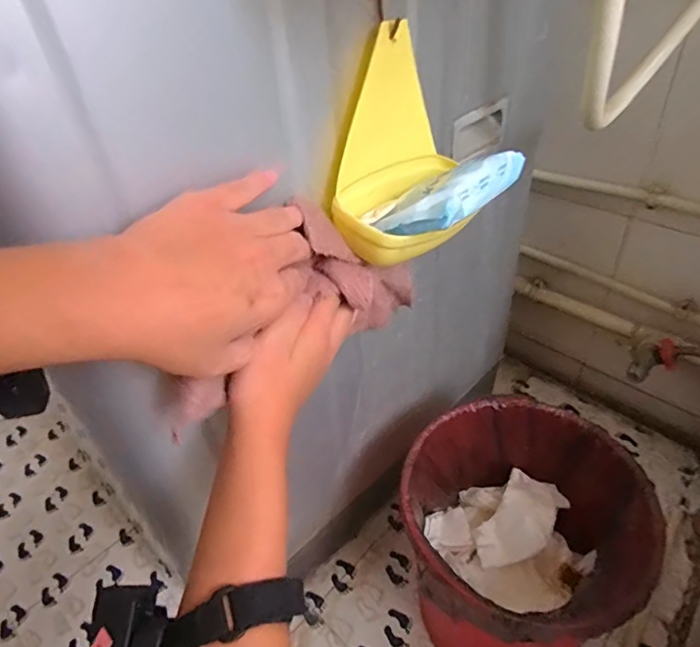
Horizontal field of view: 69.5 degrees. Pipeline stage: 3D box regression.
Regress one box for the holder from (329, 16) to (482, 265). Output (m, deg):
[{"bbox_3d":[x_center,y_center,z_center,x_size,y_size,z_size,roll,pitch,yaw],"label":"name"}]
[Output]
[{"bbox_3d":[0.045,-0.130,0.374,0.138,0.135,0.076,-30,46,-26],"label":"holder"}]

